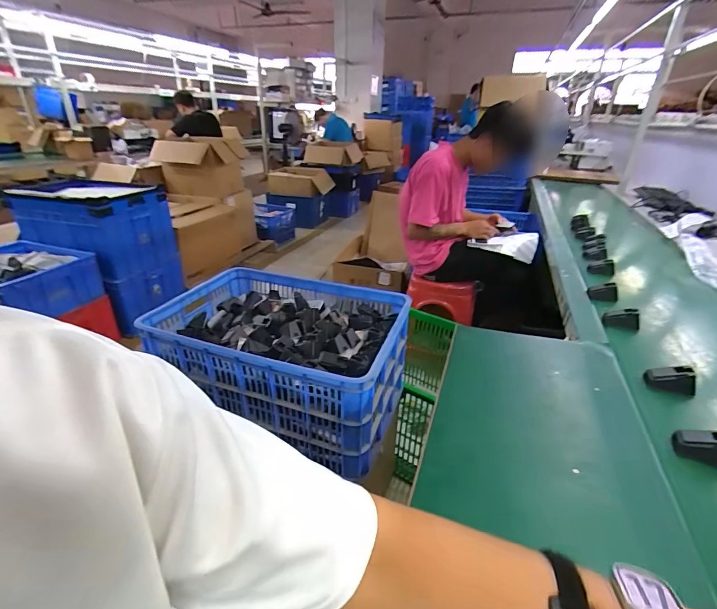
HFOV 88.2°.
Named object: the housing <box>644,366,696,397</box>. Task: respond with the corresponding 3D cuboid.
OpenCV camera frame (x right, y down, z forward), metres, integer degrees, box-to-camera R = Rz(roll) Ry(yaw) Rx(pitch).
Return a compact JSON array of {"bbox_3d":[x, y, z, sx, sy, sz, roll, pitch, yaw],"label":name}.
[{"bbox_3d":[0.540,0.122,0.632,0.071,0.043,0.023,15,30,25],"label":"housing"}]

